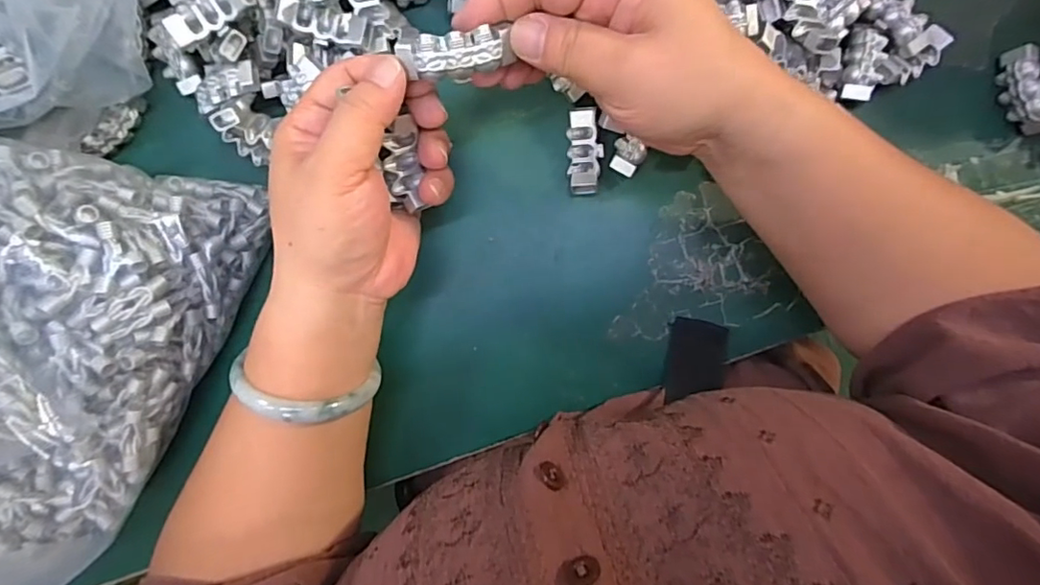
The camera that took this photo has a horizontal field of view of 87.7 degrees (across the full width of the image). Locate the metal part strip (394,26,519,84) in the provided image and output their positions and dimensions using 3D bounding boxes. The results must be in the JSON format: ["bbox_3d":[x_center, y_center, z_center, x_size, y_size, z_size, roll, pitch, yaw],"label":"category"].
[{"bbox_3d":[-0.026,-0.096,0.220,0.043,0.012,0.016,-9,92,-2],"label":"metal part strip"}]

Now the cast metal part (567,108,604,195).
[{"bbox_3d":[0.037,-0.081,0.313,0.019,0.011,0.048,-1,92,0],"label":"cast metal part"}]

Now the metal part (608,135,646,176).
[{"bbox_3d":[0.061,-0.078,0.313,0.018,0.013,0.018,34,91,-1],"label":"metal part"}]

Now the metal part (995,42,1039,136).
[{"bbox_3d":[0.287,-0.115,0.309,0.013,0.020,0.049,-20,92,0],"label":"metal part"}]

